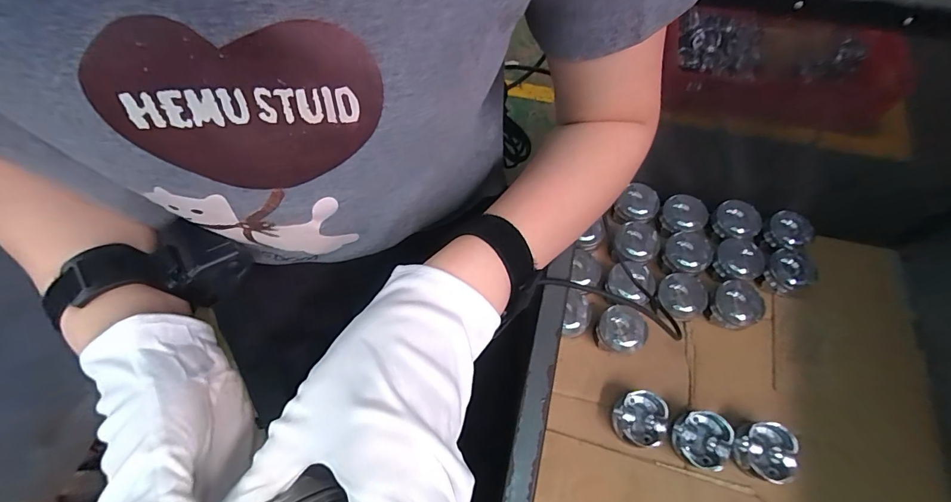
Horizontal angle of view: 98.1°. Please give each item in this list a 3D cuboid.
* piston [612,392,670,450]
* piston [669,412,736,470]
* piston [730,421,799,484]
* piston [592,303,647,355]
[{"bbox_3d":[0.271,0.279,0.684,0.076,0.051,0.081,0,63,1],"label":"piston"},{"bbox_3d":[0.365,0.306,0.667,0.079,0.052,0.086,-3,63,-1],"label":"piston"},{"bbox_3d":[0.458,0.319,0.653,0.087,0.052,0.084,-30,67,-13],"label":"piston"},{"bbox_3d":[0.264,0.144,0.753,0.086,0.054,0.086,21,81,12],"label":"piston"}]

